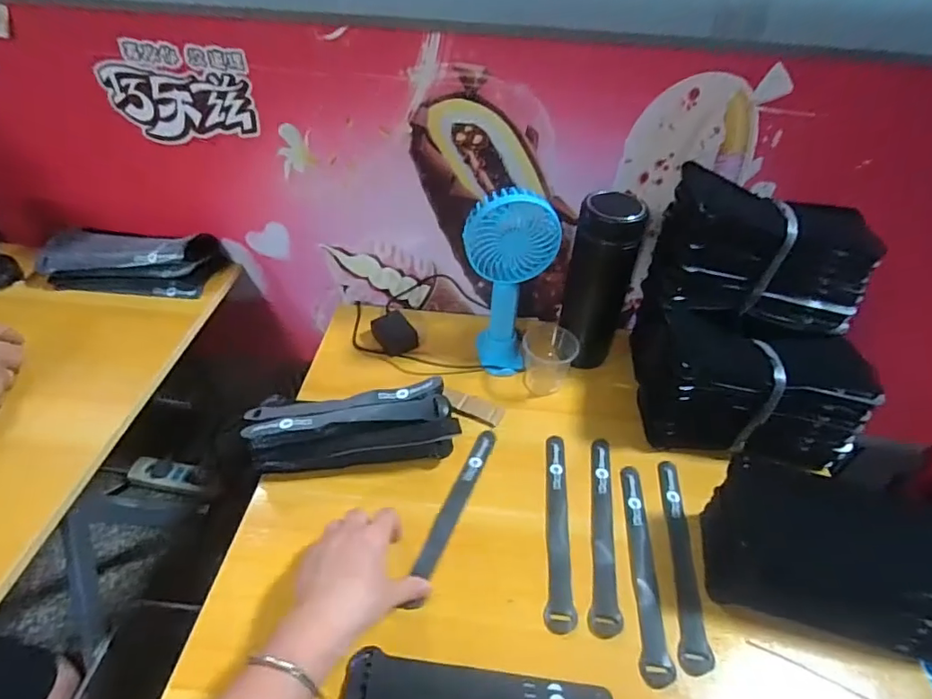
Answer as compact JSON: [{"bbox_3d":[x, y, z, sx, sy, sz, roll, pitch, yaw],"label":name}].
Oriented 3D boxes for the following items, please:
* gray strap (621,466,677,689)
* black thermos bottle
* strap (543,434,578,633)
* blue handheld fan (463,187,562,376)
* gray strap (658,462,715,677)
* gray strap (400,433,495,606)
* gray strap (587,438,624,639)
[{"bbox_3d":[0.160,0.193,0.466,0.024,0.006,0.192,4,44,4],"label":"gray strap"},{"bbox_3d":[0.153,-0.073,0.600,0.070,0.198,0.066,13,45,13],"label":"black thermos bottle"},{"bbox_3d":[0.089,0.164,0.491,0.023,0.004,0.195,5,44,4],"label":"strap"},{"bbox_3d":[0.046,-0.067,0.583,0.102,0.205,0.065,8,44,7],"label":"blue handheld fan"},{"bbox_3d":[0.197,0.186,0.471,0.024,0.005,0.192,6,44,6],"label":"gray strap"},{"bbox_3d":[-0.012,0.156,0.511,0.021,0.006,0.199,16,45,15],"label":"gray strap"},{"bbox_3d":[0.130,0.167,0.487,0.025,0.004,0.193,8,44,7],"label":"gray strap"}]

